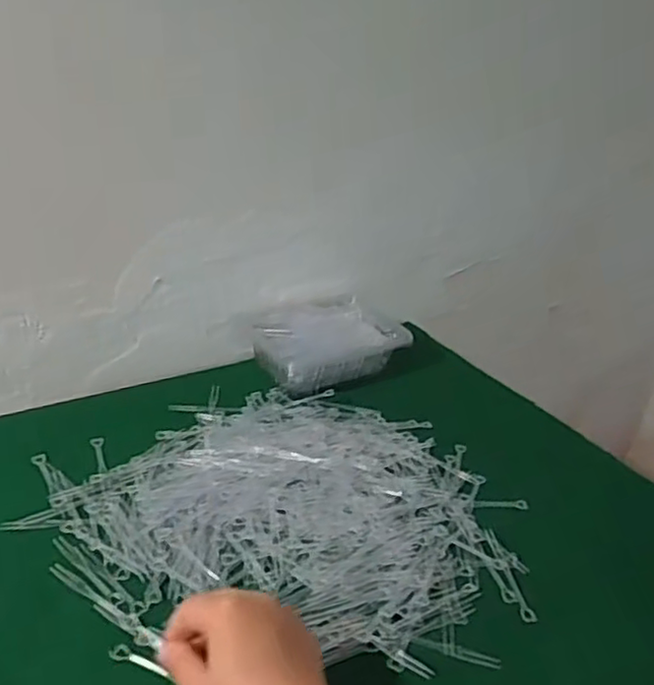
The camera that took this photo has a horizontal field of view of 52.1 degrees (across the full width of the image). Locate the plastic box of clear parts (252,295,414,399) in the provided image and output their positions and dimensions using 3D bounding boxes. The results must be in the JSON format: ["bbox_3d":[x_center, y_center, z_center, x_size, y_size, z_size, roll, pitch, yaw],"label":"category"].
[{"bbox_3d":[-0.002,-0.002,0.794,0.183,0.068,0.125,-12,35,-29],"label":"plastic box of clear parts"}]

